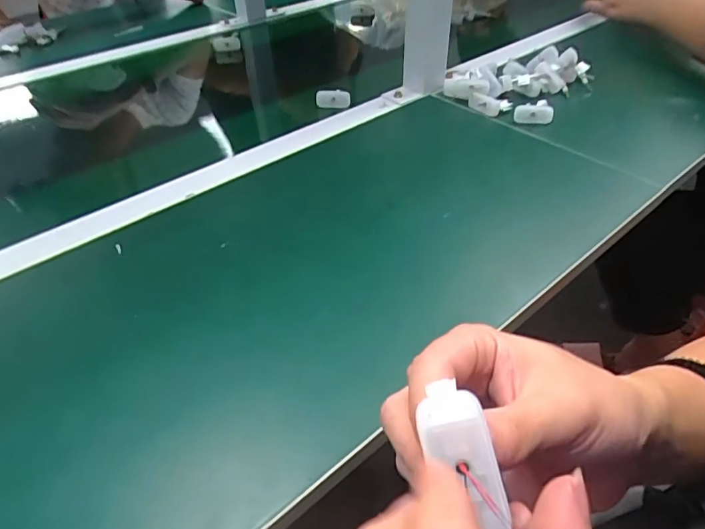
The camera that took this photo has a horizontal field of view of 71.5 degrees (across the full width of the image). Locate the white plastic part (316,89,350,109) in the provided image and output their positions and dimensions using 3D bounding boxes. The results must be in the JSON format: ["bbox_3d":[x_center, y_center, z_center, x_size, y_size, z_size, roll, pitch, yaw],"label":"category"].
[{"bbox_3d":[-0.025,-0.216,0.637,0.044,0.026,0.011,-1,42,2],"label":"white plastic part"}]

